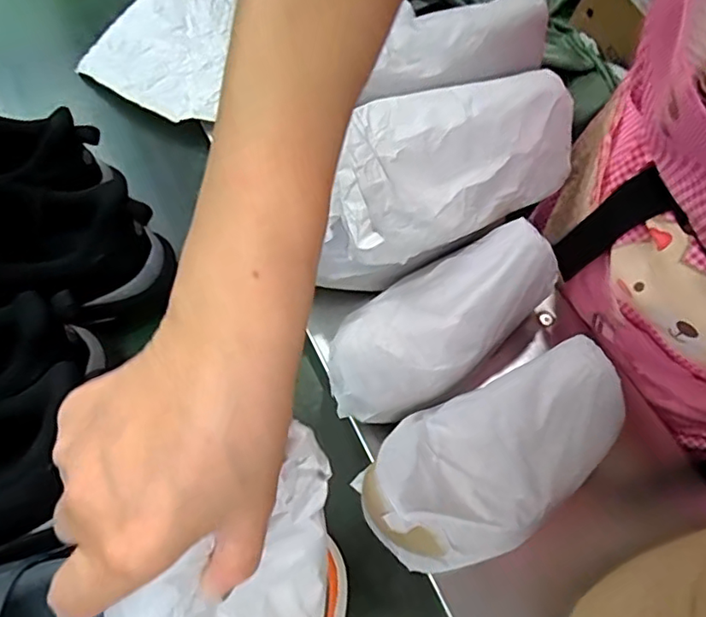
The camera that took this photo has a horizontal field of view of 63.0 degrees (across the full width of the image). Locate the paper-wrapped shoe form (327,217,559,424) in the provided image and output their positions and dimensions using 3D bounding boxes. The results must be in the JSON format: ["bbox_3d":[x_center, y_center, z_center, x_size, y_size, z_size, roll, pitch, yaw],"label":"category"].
[{"bbox_3d":[0.066,0.006,0.465,0.198,0.053,0.097,-37,65,-3],"label":"paper-wrapped shoe form"}]

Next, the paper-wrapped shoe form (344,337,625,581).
[{"bbox_3d":[0.100,0.103,0.408,0.189,0.076,0.109,-22,63,-12],"label":"paper-wrapped shoe form"}]

